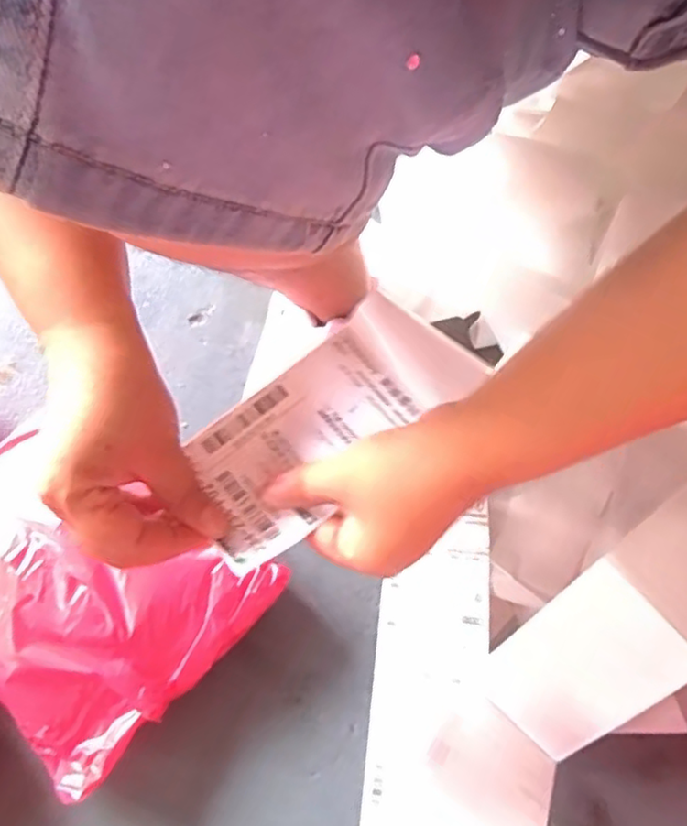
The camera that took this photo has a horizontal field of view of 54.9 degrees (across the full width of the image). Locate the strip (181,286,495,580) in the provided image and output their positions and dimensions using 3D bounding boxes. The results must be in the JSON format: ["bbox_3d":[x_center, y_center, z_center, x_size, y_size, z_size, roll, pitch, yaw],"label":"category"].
[{"bbox_3d":[-0.008,0.002,0.339,0.163,0.014,0.073,-41,75,-17],"label":"strip"}]

